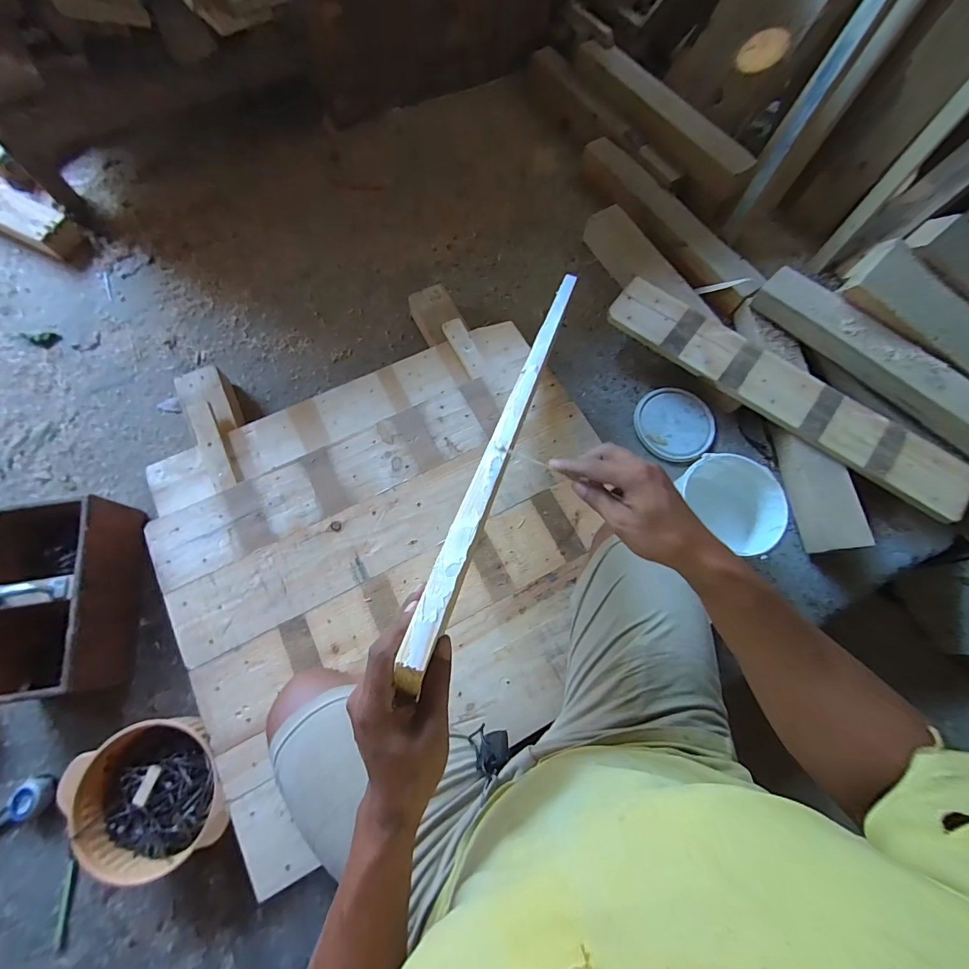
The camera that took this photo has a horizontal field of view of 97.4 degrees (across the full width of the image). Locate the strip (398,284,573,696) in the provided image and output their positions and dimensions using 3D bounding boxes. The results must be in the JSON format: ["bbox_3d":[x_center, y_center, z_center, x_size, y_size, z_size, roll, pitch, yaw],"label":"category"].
[{"bbox_3d":[0.048,-0.109,0.552,0.024,0.048,0.740,18,46,5],"label":"strip"}]

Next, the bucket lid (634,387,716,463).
[{"bbox_3d":[0.433,-0.140,0.970,0.172,0.021,0.181,0,70,1],"label":"bucket lid"}]

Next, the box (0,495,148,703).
[{"bbox_3d":[-0.740,0.201,0.759,0.162,0.166,0.318,-6,70,-1],"label":"box"}]

